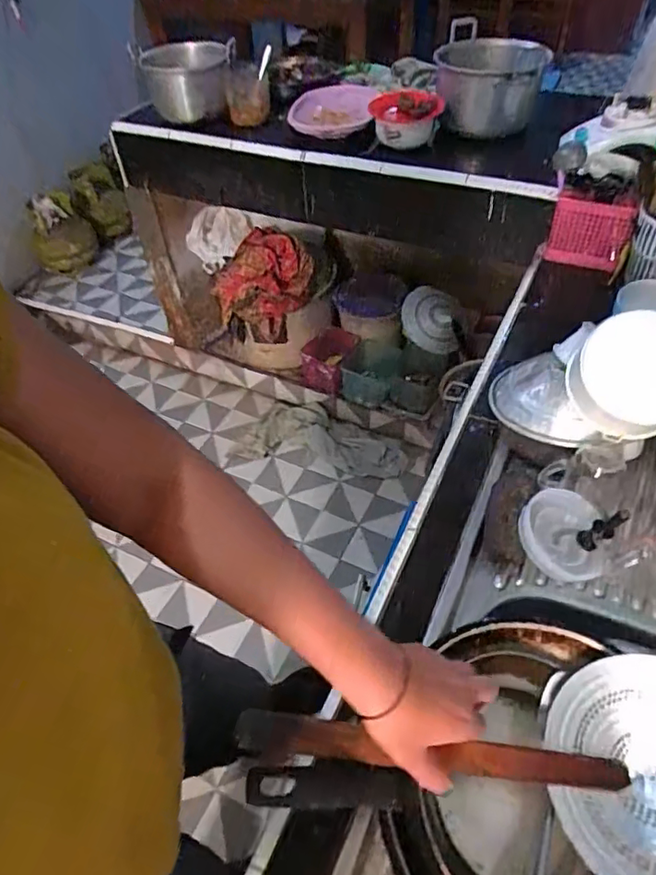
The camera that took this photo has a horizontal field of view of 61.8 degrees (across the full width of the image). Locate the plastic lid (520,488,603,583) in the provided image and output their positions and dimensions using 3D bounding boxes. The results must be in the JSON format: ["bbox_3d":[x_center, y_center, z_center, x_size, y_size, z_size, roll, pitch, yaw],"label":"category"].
[{"bbox_3d":[0.292,0.124,0.689,0.102,0.052,0.103,-2,49,2],"label":"plastic lid"}]

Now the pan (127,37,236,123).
[{"bbox_3d":[-0.382,-0.974,1.499,0.272,0.145,0.287,-10,49,-5],"label":"pan"}]

